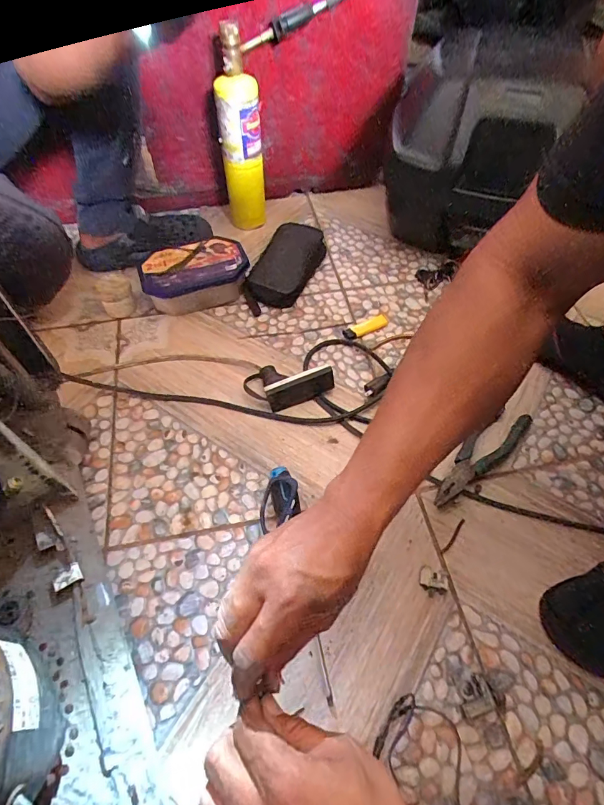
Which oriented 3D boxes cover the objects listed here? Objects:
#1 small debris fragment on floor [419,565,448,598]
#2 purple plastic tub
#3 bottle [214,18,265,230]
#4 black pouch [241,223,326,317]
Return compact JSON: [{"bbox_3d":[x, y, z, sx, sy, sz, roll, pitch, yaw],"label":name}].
[{"bbox_3d":[0.153,0.209,0.494,0.032,0.008,0.030,16,57,10],"label":"small debris fragment on floor"},{"bbox_3d":[-0.185,-0.221,0.746,0.179,0.066,0.103,-15,58,-11],"label":"purple plastic tub"},{"bbox_3d":[-0.108,-0.465,0.759,0.071,0.311,0.071,-4,56,-3],"label":"bottle"},{"bbox_3d":[-0.027,-0.255,0.780,0.096,0.038,0.235,18,58,11],"label":"black pouch"}]

